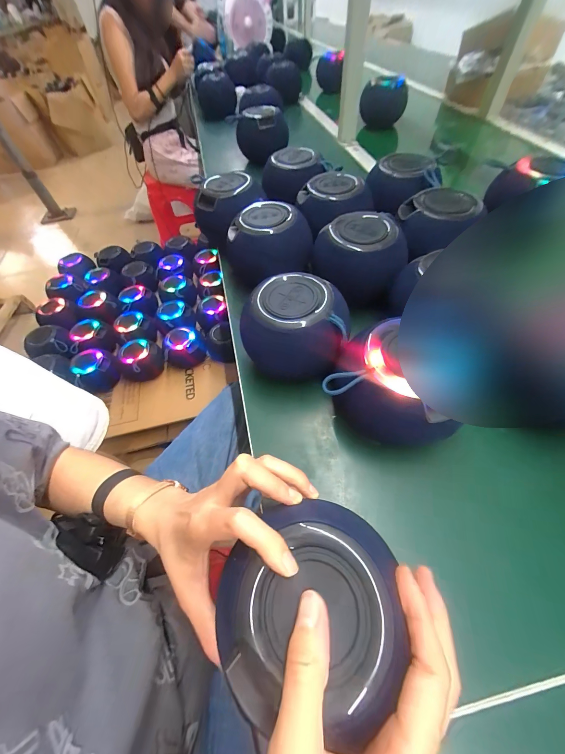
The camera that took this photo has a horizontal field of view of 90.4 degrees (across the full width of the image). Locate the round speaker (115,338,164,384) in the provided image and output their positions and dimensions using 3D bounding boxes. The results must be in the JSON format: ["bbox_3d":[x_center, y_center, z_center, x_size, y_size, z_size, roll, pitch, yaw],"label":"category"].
[{"bbox_3d":[-0.429,-0.045,0.856,0.134,0.092,0.123,-2,56,3],"label":"round speaker"}]

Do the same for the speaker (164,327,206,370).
[{"bbox_3d":[-0.300,-0.085,0.875,0.117,0.102,0.104,-5,56,1],"label":"speaker"}]

